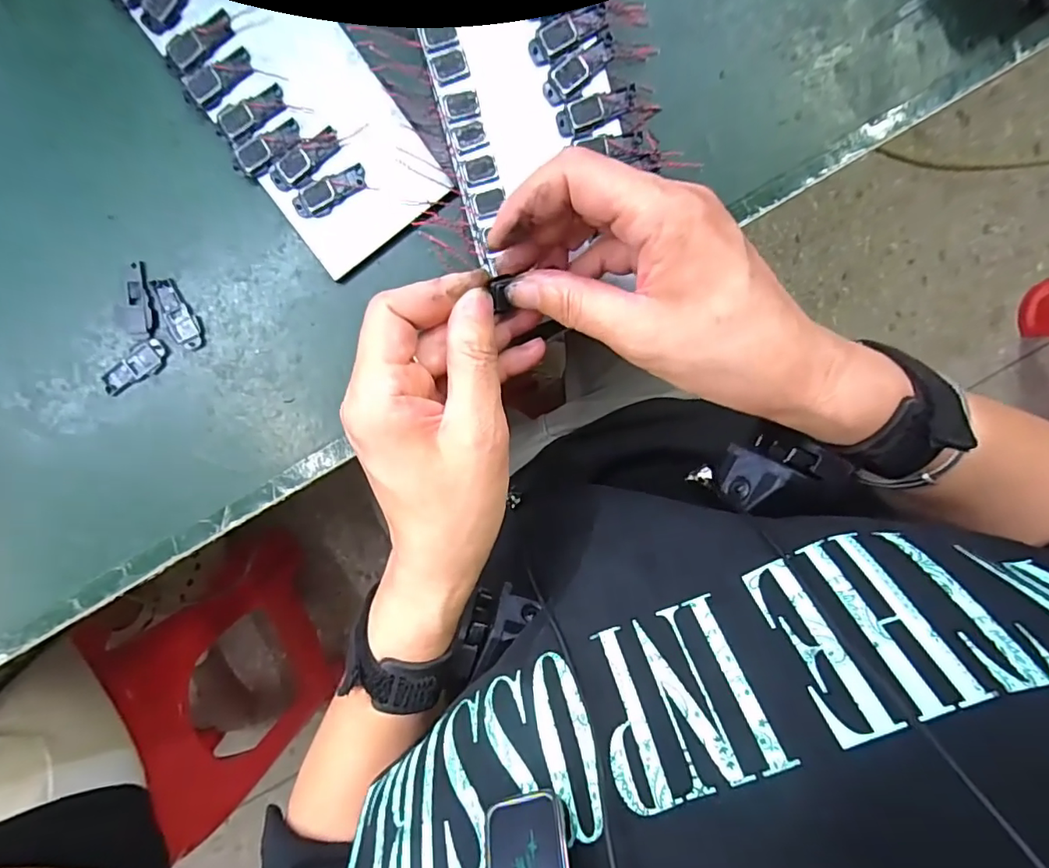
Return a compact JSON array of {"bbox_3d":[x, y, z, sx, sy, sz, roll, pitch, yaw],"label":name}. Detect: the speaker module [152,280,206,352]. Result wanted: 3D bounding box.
[{"bbox_3d":[-0.187,-0.064,0.290,0.015,0.004,0.040,-25,97,2],"label":"speaker module"}]

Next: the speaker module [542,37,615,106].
[{"bbox_3d":[0.026,-0.173,0.256,0.038,0.004,0.014,-35,97,4],"label":"speaker module"}]

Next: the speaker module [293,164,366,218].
[{"bbox_3d":[-0.100,-0.125,0.276,0.040,0.004,0.014,-24,97,2],"label":"speaker module"}]

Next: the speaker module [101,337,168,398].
[{"bbox_3d":[-0.213,-0.036,0.293,0.040,0.004,0.017,-30,97,3],"label":"speaker module"}]

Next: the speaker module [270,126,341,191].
[{"bbox_3d":[-0.112,-0.141,0.274,0.040,0.004,0.015,-35,97,4],"label":"speaker module"}]

